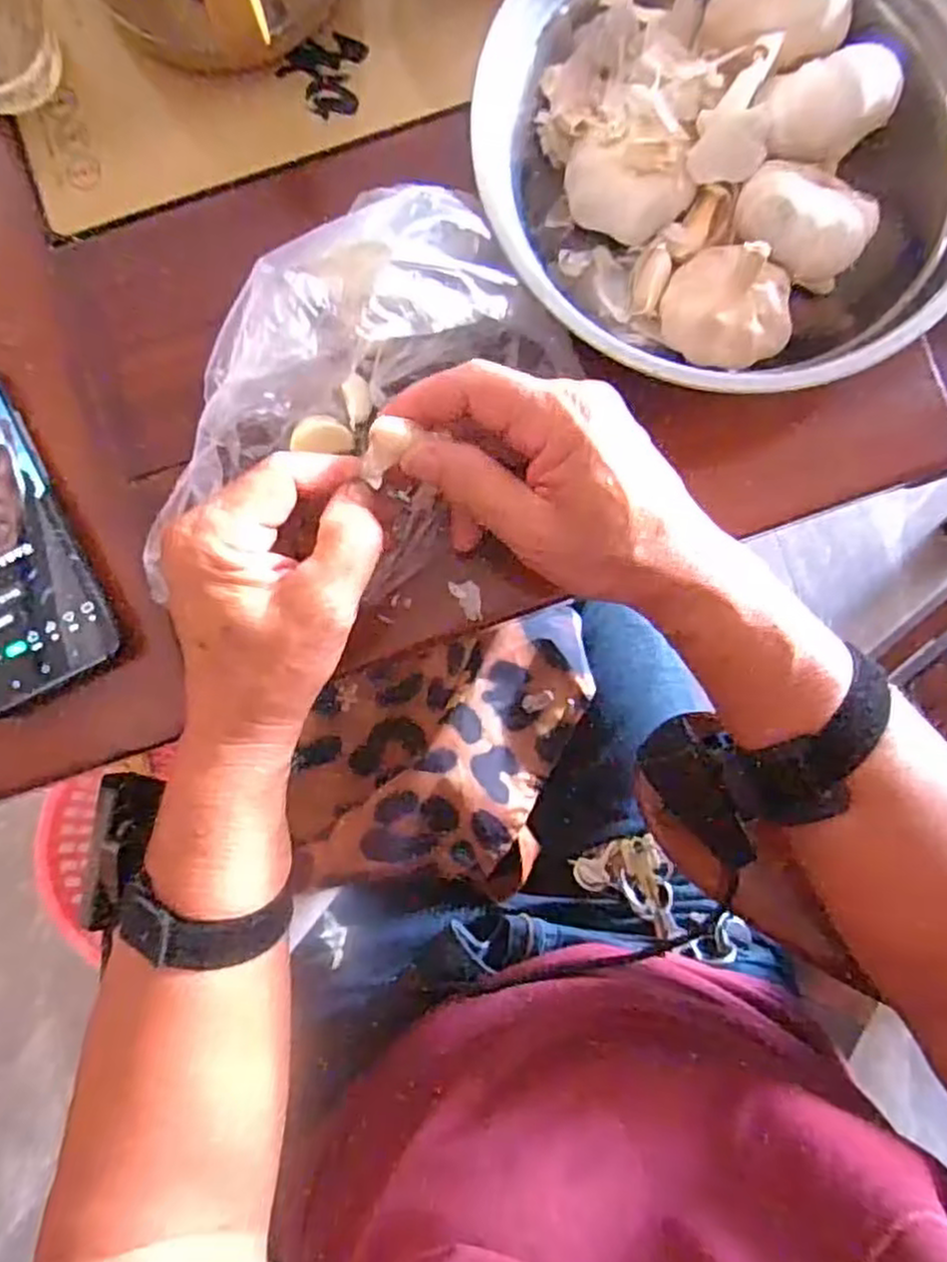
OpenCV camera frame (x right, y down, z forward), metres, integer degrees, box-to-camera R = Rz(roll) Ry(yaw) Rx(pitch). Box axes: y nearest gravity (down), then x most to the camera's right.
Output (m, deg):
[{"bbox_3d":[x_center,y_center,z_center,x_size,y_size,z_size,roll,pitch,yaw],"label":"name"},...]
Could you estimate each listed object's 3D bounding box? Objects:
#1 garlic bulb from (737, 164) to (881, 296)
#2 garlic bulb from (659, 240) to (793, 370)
[{"bbox_3d":[0.152,-0.189,0.349,0.060,0.038,0.048,37,88,2],"label":"garlic bulb"},{"bbox_3d":[0.118,-0.149,0.341,0.058,0.040,0.049,29,87,2],"label":"garlic bulb"}]

